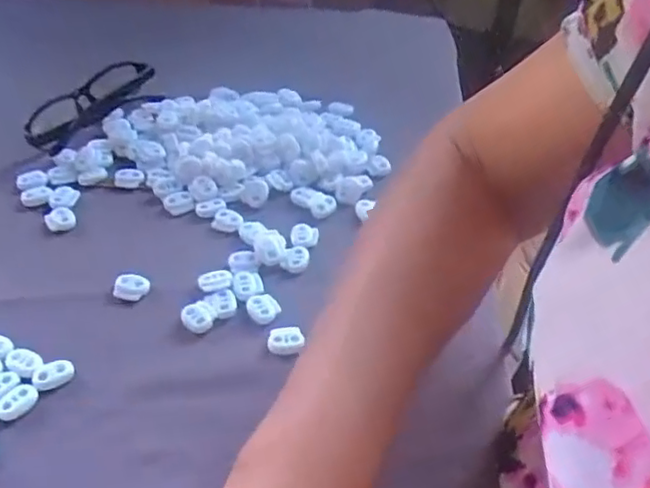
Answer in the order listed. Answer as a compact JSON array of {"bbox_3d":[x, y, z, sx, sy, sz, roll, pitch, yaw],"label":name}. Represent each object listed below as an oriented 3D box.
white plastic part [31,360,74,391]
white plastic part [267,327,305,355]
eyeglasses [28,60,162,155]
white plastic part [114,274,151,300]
[{"bbox_3d":[-0.156,0.074,0.368,0.022,0.004,0.017,-26,50,-26],"label":"white plastic part"},{"bbox_3d":[-0.024,0.058,0.388,0.020,0.006,0.017,-13,45,-15],"label":"white plastic part"},{"bbox_3d":[-0.199,-0.121,0.546,0.047,0.030,0.131,29,50,26],"label":"eyeglasses"},{"bbox_3d":[-0.126,0.028,0.416,0.022,0.007,0.017,-5,44,-7],"label":"white plastic part"}]

